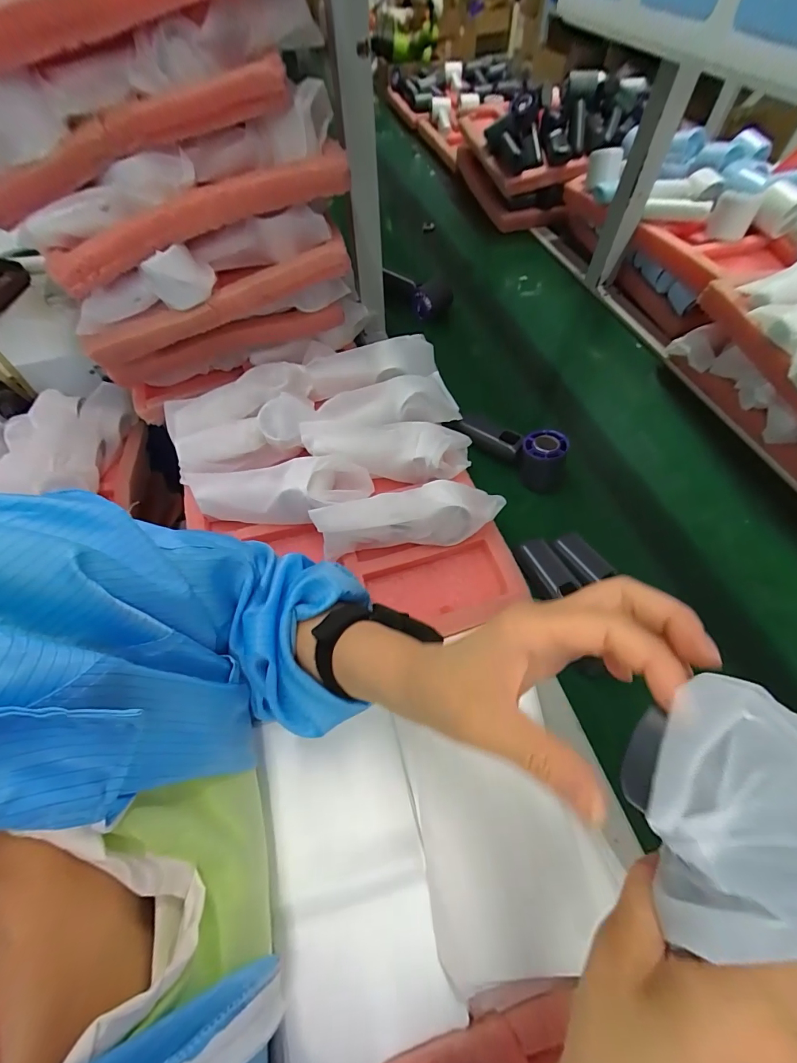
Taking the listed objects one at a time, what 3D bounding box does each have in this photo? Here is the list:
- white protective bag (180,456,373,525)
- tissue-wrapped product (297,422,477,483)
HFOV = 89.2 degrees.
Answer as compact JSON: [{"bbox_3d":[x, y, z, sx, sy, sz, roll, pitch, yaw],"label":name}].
[{"bbox_3d":[-0.140,-0.046,0.449,0.219,0.048,0.075,-4,59,-2],"label":"white protective bag"},{"bbox_3d":[-0.015,-0.100,0.484,0.201,0.041,0.073,4,59,2],"label":"tissue-wrapped product"}]

